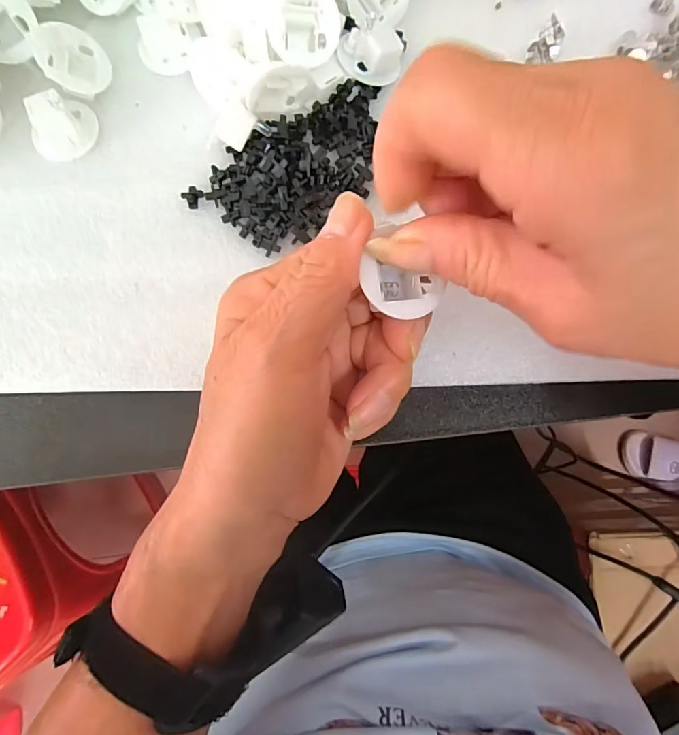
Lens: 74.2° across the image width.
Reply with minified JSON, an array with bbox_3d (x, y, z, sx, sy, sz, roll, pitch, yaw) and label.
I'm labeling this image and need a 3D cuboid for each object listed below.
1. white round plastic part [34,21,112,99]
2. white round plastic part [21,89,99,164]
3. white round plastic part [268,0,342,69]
[{"bbox_3d":[-0.130,-0.149,0.219,0.032,0.010,0.030,-1,94,-40],"label":"white round plastic part"},{"bbox_3d":[-0.137,-0.118,0.219,0.032,0.016,0.024,-44,86,-3],"label":"white round plastic part"},{"bbox_3d":[-0.017,-0.159,0.211,0.032,0.011,0.032,-3,109,-10],"label":"white round plastic part"}]

